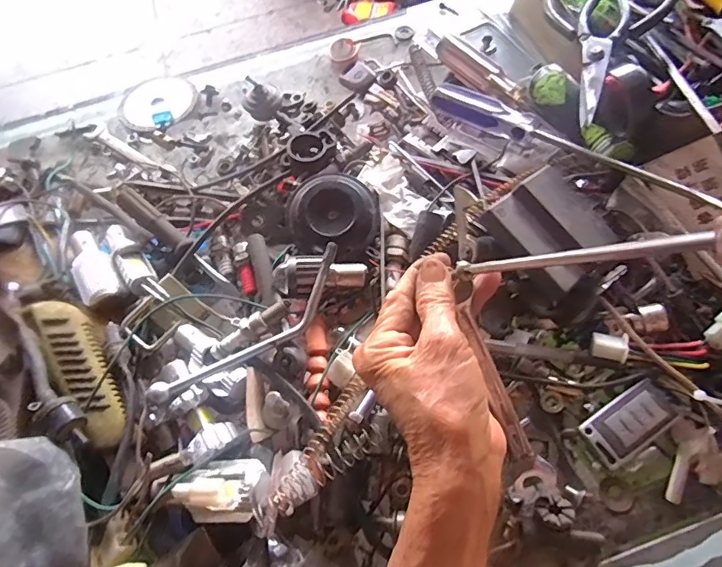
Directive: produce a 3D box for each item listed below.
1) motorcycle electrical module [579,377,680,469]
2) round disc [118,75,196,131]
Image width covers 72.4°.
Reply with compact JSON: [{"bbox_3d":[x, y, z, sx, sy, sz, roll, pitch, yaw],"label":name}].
[{"bbox_3d":[0.173,0.086,0.314,0.064,0.011,0.030,-31,66,-11],"label":"motorcycle electrical module"},{"bbox_3d":[-0.200,-0.179,0.484,0.073,0.006,0.073,-2,64,3],"label":"round disc"}]

